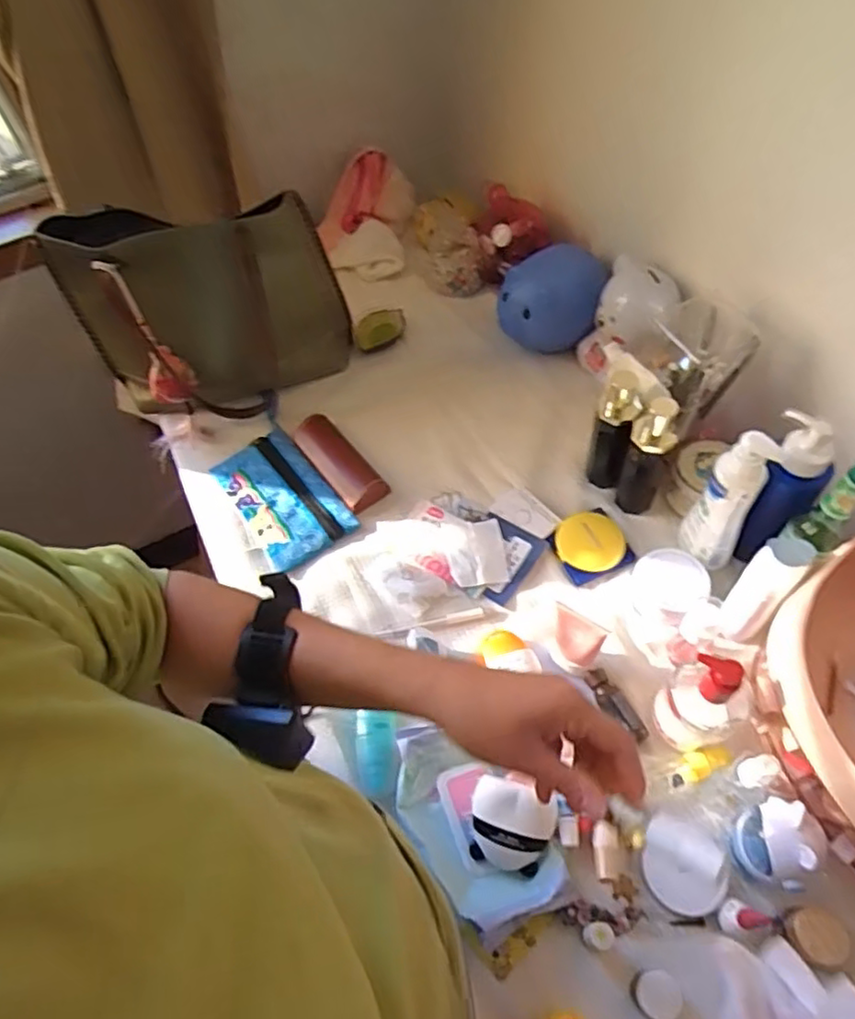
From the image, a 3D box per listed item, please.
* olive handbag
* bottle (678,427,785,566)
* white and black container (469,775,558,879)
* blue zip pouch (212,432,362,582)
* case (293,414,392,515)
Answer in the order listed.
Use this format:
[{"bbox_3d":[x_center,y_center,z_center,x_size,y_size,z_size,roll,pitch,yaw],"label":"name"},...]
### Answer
[{"bbox_3d":[-0.275,-0.242,0.862,0.335,0.293,0.102,-16,58,-6],"label":"olive handbag"},{"bbox_3d":[0.311,-0.007,0.688,0.058,0.173,0.043,29,64,21],"label":"bottle"},{"bbox_3d":[0.077,0.292,0.611,0.074,0.041,0.069,14,60,13],"label":"white and black container"},{"bbox_3d":[-0.197,-0.012,0.861,0.131,0.011,0.199,-34,61,-16],"label":"blue zip pouch"},{"bbox_3d":[-0.121,-0.067,0.880,0.053,0.033,0.162,-34,61,-16],"label":"case"}]

